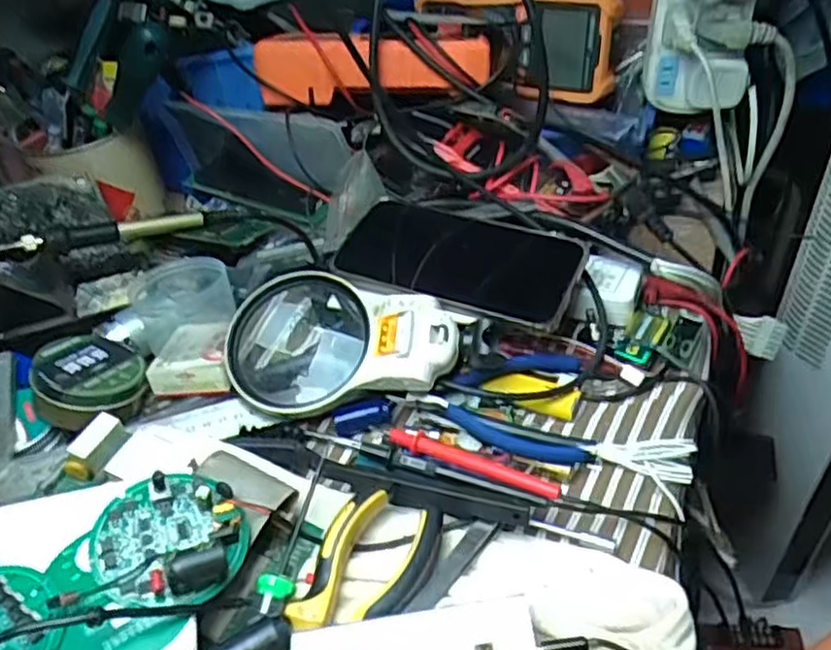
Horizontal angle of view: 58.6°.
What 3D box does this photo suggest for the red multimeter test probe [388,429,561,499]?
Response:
[{"bbox_3d":[0.031,0.077,0.414,0.103,0.013,0.011,21,49,25],"label":"red multimeter test probe"}]

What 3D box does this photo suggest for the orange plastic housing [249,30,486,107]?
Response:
[{"bbox_3d":[-0.037,-0.196,0.561,0.179,0.049,0.034,5,44,11],"label":"orange plastic housing"}]

